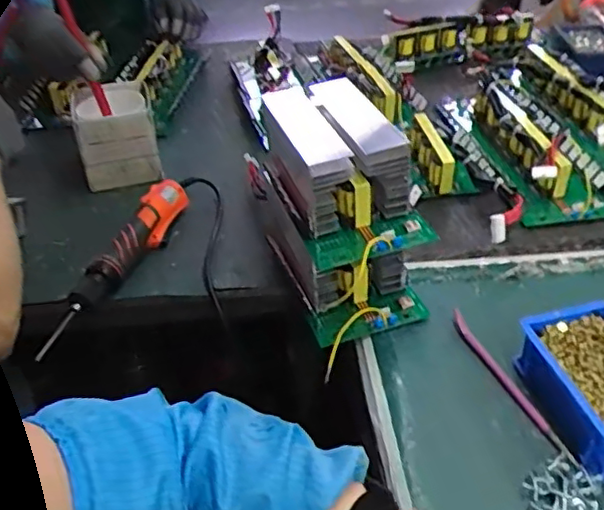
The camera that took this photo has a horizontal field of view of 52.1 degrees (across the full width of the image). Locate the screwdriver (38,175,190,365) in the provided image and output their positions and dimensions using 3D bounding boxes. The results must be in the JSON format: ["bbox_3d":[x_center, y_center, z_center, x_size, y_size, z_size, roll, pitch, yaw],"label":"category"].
[{"bbox_3d":[-0.208,0.000,0.724,0.046,0.045,0.281,9,41,16],"label":"screwdriver"}]

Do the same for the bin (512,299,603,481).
[{"bbox_3d":[0.265,0.113,0.537,0.107,0.050,0.141,-10,39,-7],"label":"bin"}]

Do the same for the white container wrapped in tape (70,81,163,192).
[{"bbox_3d":[-0.258,-0.161,0.865,0.102,0.117,0.099,-13,40,-11],"label":"white container wrapped in tape"}]

